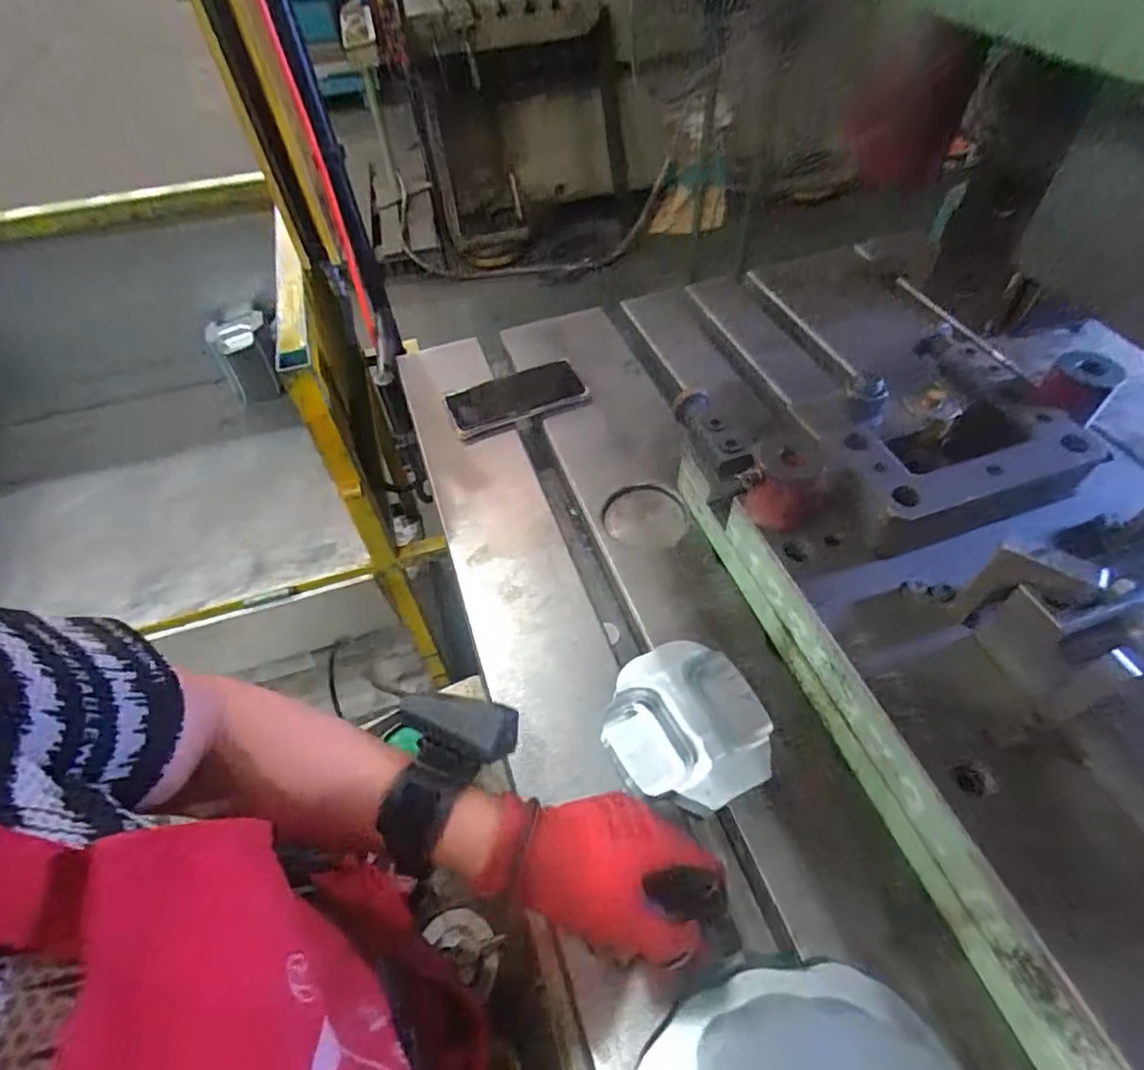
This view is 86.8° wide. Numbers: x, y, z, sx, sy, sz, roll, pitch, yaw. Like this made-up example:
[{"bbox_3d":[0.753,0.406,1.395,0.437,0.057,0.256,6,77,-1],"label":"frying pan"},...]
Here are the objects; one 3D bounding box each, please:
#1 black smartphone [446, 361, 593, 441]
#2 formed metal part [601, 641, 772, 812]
[{"bbox_3d":[-0.070,-0.170,0.732,0.160,0.015,0.082,-19,54,-12],"label":"black smartphone"},{"bbox_3d":[0.087,0.148,0.455,0.114,0.062,0.113,-2,53,3],"label":"formed metal part"}]

